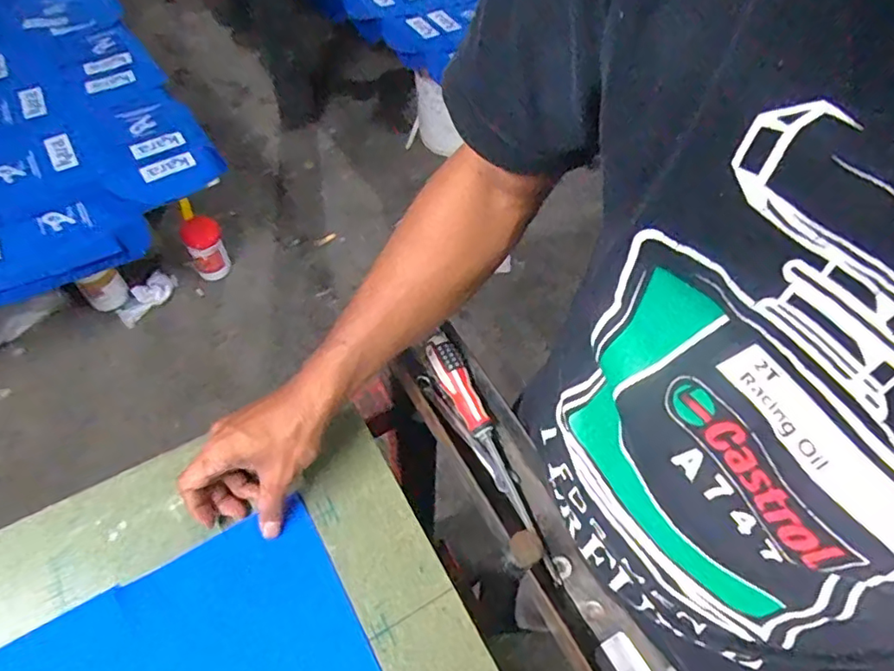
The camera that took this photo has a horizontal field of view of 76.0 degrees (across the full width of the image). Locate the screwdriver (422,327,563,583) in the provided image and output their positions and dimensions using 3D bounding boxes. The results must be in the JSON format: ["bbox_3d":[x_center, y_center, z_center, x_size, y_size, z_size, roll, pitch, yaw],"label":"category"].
[{"bbox_3d":[0.038,0.097,0.503,0.026,0.026,0.231,-21,59,-15],"label":"screwdriver"}]

